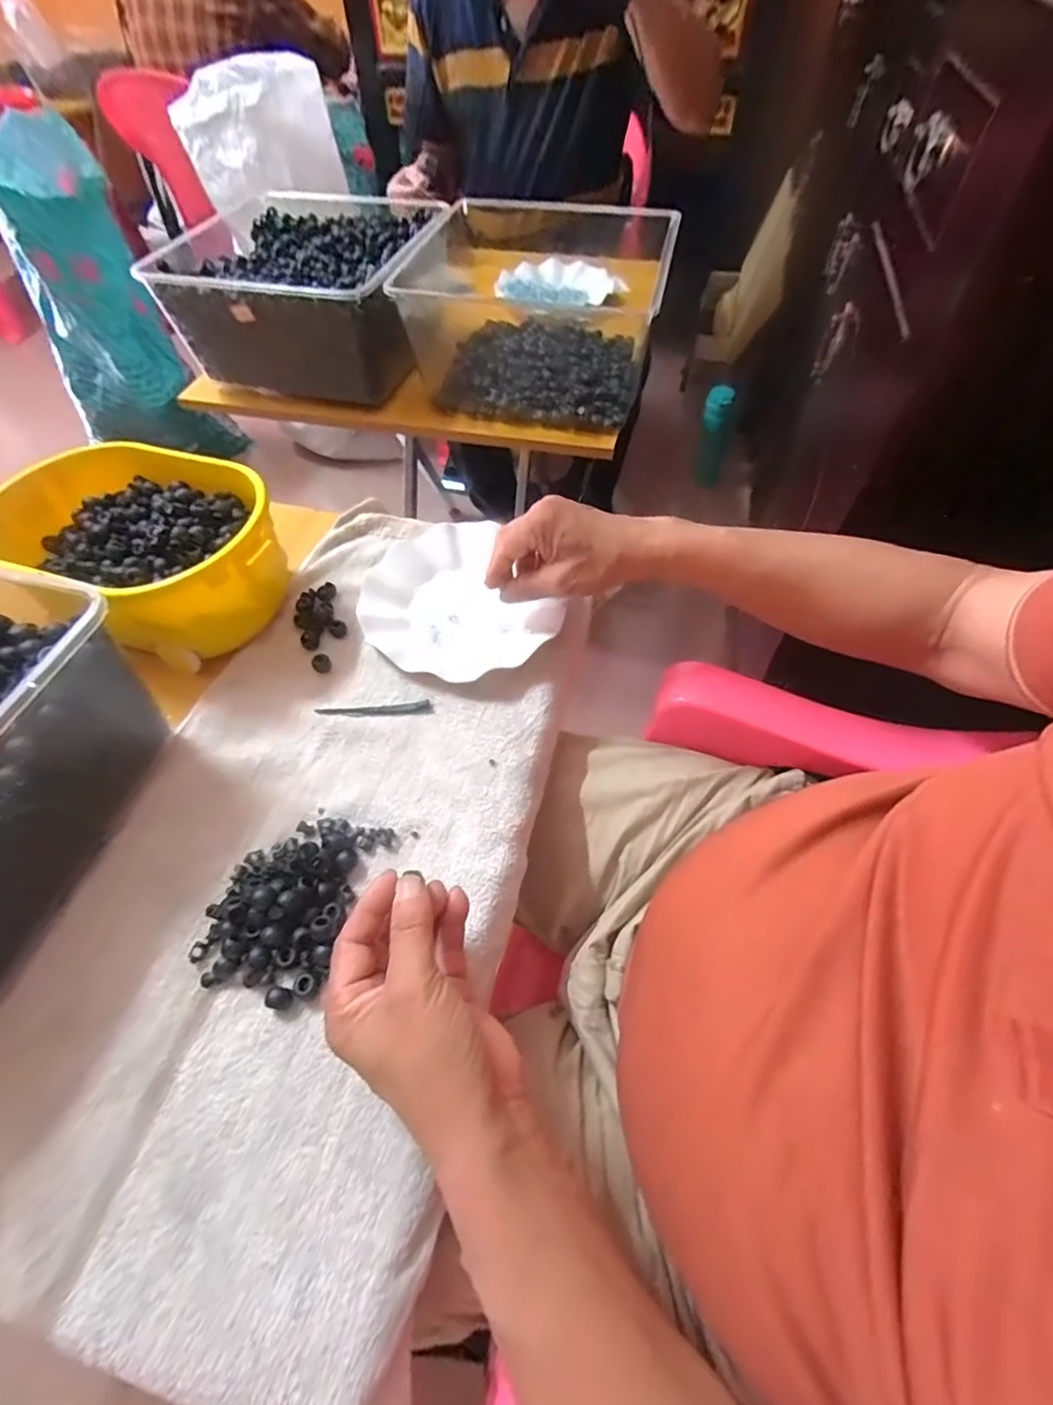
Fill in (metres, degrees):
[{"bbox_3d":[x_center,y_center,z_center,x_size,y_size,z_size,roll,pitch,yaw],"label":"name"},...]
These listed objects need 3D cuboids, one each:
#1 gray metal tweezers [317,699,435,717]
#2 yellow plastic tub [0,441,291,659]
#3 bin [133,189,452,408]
[{"bbox_3d":[-0.123,0.006,0.461,0.091,0.005,0.010,-3,57,-1],"label":"gray metal tweezers"},{"bbox_3d":[-0.321,-0.132,0.497,0.239,0.097,0.168,29,62,18],"label":"yellow plastic tub"},{"bbox_3d":[-0.272,-0.548,0.762,0.312,0.132,0.311,8,56,8],"label":"bin"}]

